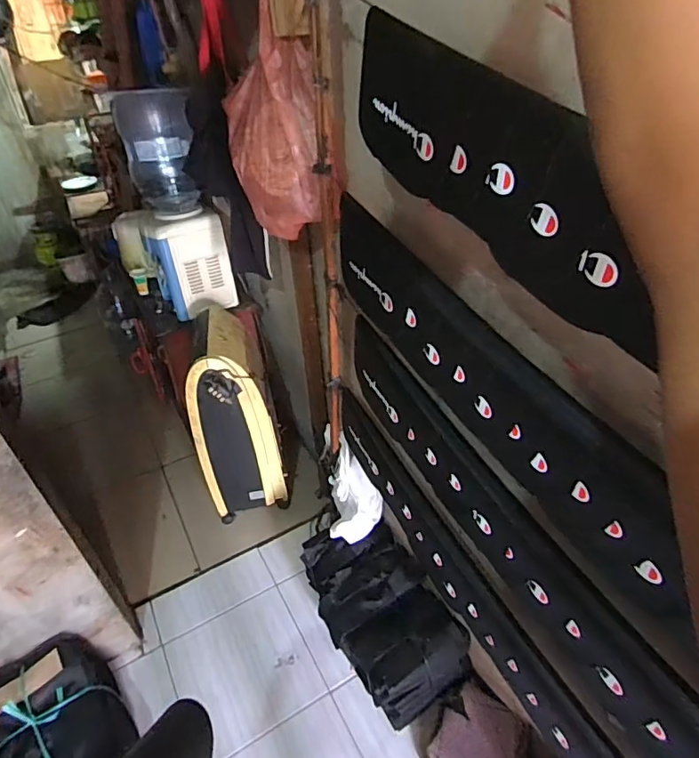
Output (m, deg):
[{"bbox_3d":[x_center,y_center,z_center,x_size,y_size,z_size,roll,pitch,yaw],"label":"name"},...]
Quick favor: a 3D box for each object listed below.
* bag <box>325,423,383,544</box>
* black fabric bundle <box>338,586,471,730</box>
[{"bbox_3d":[0.000,0.331,1.602,0.169,0.373,0.090,-11,5,-10],"label":"bag"},{"bbox_3d":[0.175,0.785,1.456,0.303,0.161,0.256,-21,42,-21],"label":"black fabric bundle"}]

